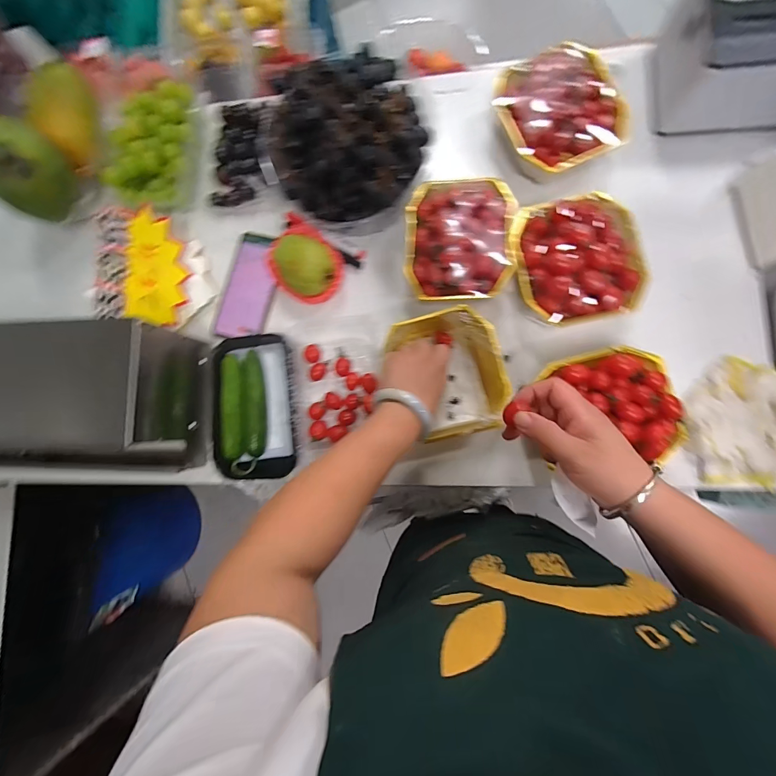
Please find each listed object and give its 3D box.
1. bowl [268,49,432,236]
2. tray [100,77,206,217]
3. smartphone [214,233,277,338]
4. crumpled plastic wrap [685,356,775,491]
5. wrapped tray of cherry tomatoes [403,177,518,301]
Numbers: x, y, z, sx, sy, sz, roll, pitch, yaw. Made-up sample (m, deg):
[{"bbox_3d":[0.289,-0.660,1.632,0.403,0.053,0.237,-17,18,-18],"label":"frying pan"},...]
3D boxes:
[{"bbox_3d":[-0.051,-0.319,0.481,0.185,0.130,0.172,-1,85,7],"label":"bowl"},{"bbox_3d":[-0.347,-0.366,0.557,0.144,0.046,0.188,15,87,8],"label":"tray"},{"bbox_3d":[-0.202,-0.150,0.542,0.074,0.013,0.161,17,87,8],"label":"smartphone"},{"bbox_3d":[0.418,0.040,0.435,0.107,0.033,0.147,0,85,7],"label":"crumpled plastic wrap"},{"bbox_3d":[0.093,-0.190,0.479,0.134,0.052,0.154,1,85,7],"label":"wrapped tray of cherry tomatoes"}]

